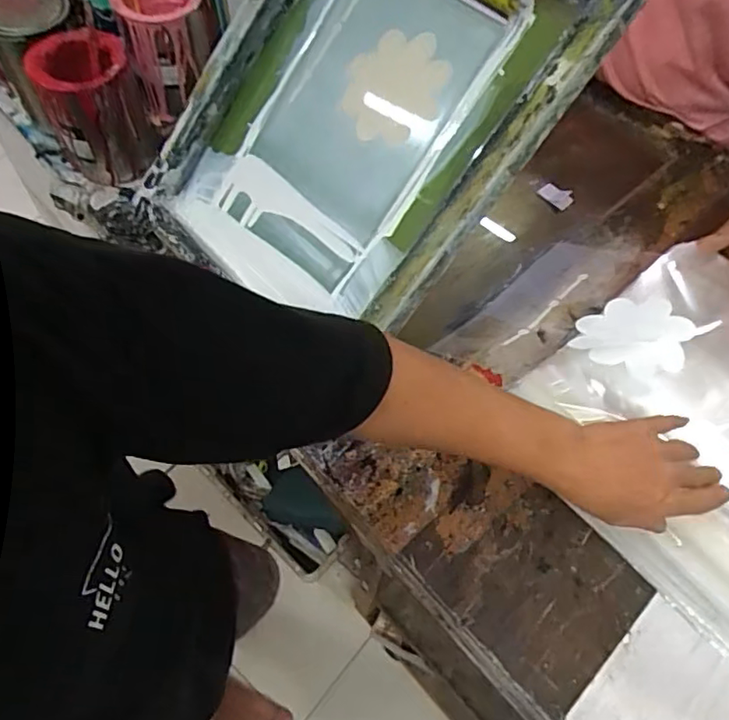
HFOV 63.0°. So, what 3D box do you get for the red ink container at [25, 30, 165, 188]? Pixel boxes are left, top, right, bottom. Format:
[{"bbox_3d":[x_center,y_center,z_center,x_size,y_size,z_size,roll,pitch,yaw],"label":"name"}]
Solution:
[{"bbox_3d":[-0.343,-0.324,0.770,0.120,0.140,0.119,-19,63,-12],"label":"red ink container"}]

